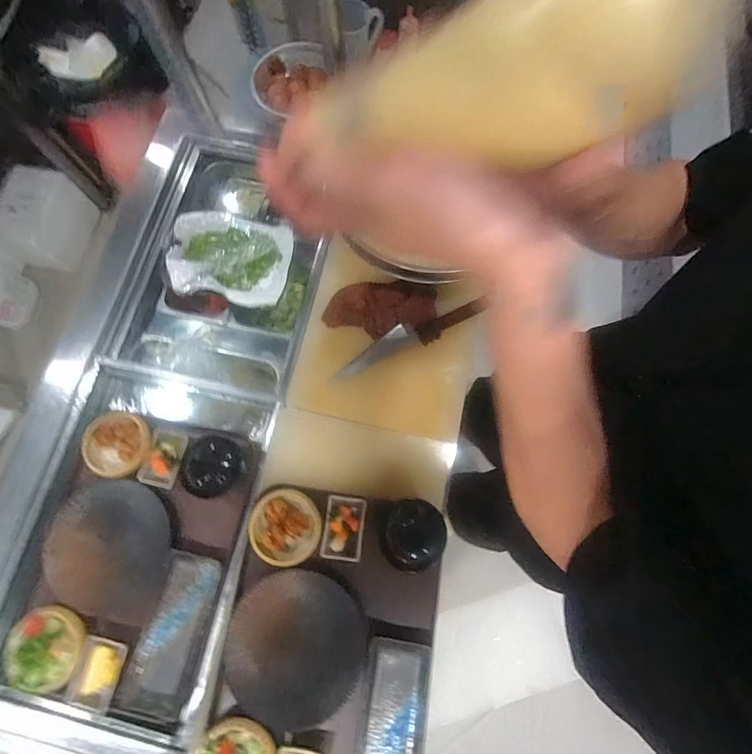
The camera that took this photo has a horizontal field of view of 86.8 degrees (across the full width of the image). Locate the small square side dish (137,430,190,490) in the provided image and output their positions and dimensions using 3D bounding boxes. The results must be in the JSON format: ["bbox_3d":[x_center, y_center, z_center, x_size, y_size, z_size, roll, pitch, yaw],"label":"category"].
[{"bbox_3d":[-0.357,0.136,0.669,0.056,0.018,0.090,14,74,5],"label":"small square side dish"}]

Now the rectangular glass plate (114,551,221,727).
[{"bbox_3d":[-0.309,0.387,0.605,0.093,0.020,0.215,11,74,4],"label":"rectangular glass plate"}]

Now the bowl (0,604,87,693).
[{"bbox_3d":[-0.491,0.400,0.584,0.108,0.029,0.104,11,74,4],"label":"bowl"}]

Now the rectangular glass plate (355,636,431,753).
[{"bbox_3d":[0.022,0.480,0.547,0.089,0.032,0.211,9,74,3],"label":"rectangular glass plate"}]

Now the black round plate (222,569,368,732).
[{"bbox_3d":[-0.116,0.390,0.579,0.192,0.023,0.190,0,74,1],"label":"black round plate"}]

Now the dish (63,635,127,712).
[{"bbox_3d":[-0.408,0.434,0.582,0.067,0.017,0.085,12,74,4],"label":"dish"}]

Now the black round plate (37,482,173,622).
[{"bbox_3d":[-0.428,0.268,0.637,0.204,0.015,0.192,0,74,1],"label":"black round plate"}]

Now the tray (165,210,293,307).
[{"bbox_3d":[-0.291,-0.231,0.788,0.234,0.037,0.188,8,74,3],"label":"tray"}]

